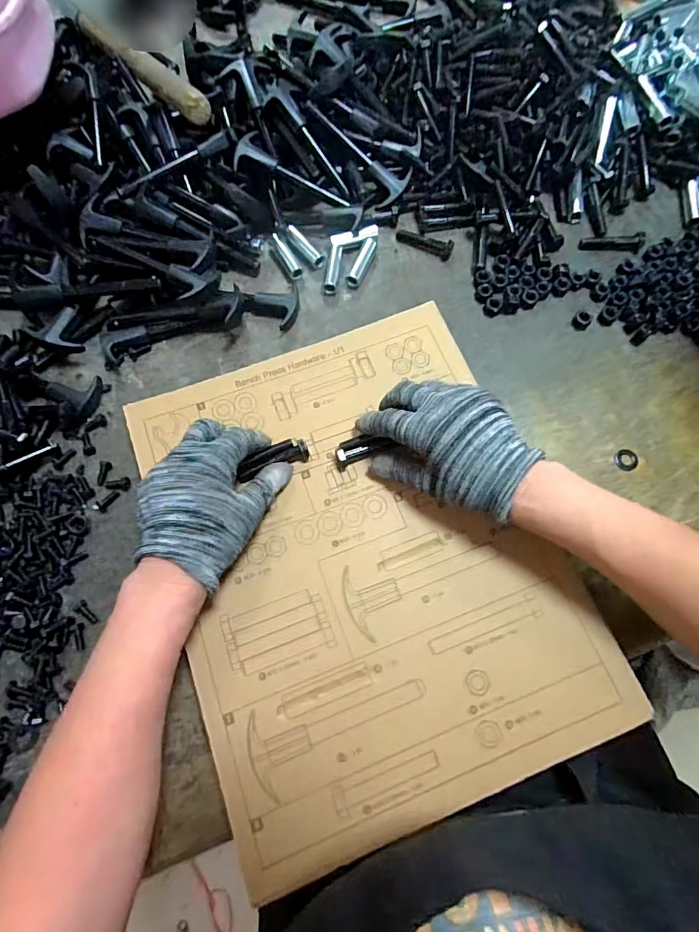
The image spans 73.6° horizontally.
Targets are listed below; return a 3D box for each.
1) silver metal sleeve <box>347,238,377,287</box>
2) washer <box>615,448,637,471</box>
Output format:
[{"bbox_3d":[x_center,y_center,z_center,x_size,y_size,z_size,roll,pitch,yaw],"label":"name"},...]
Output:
[{"bbox_3d":[0.013,-0.206,0.473,0.013,0.013,0.054,23,74,7],"label":"silver metal sleeve"},{"bbox_3d":[0.245,-0.005,0.413,0.020,0.004,0.020,-17,73,-5],"label":"washer"}]

